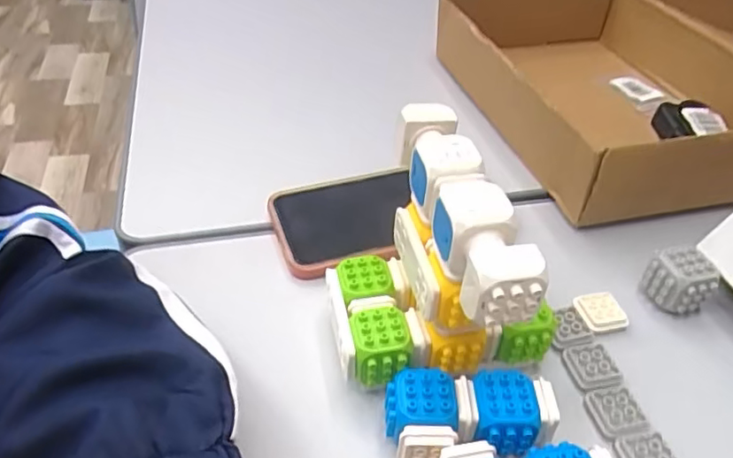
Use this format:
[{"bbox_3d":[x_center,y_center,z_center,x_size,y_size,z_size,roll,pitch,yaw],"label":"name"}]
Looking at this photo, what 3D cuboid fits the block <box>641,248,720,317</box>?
[{"bbox_3d":[0.200,0.034,0.377,0.031,0.033,0.027,-5,43,-10],"label":"block"}]

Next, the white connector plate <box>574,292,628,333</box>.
[{"bbox_3d":[0.146,0.052,0.371,0.029,0.009,0.024,-8,44,-13],"label":"white connector plate"}]

